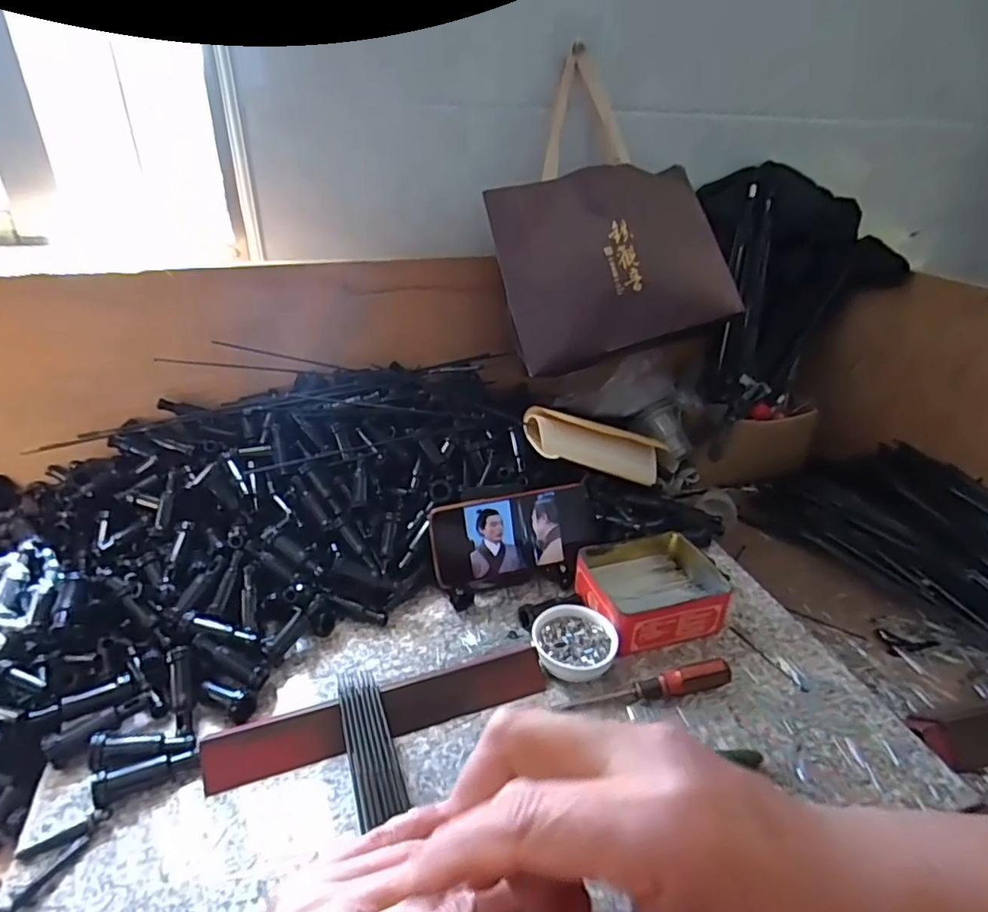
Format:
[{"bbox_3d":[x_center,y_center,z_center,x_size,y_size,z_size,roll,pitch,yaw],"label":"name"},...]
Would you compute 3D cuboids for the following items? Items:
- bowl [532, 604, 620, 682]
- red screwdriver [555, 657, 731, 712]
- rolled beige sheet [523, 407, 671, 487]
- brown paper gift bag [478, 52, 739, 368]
[{"bbox_3d":[0.070,0.164,0.513,0.070,0.023,0.069,1,29,-1],"label":"bowl"},{"bbox_3d":[0.124,0.191,0.479,0.145,0.025,0.017,-5,30,-11],"label":"red screwdriver"},{"bbox_3d":[0.138,-0.012,0.738,0.225,0.053,0.058,14,18,-36],"label":"rolled beige sheet"},{"bbox_3d":[0.121,-0.310,0.712,0.280,0.369,0.063,-17,-2,-8],"label":"brown paper gift bag"}]

